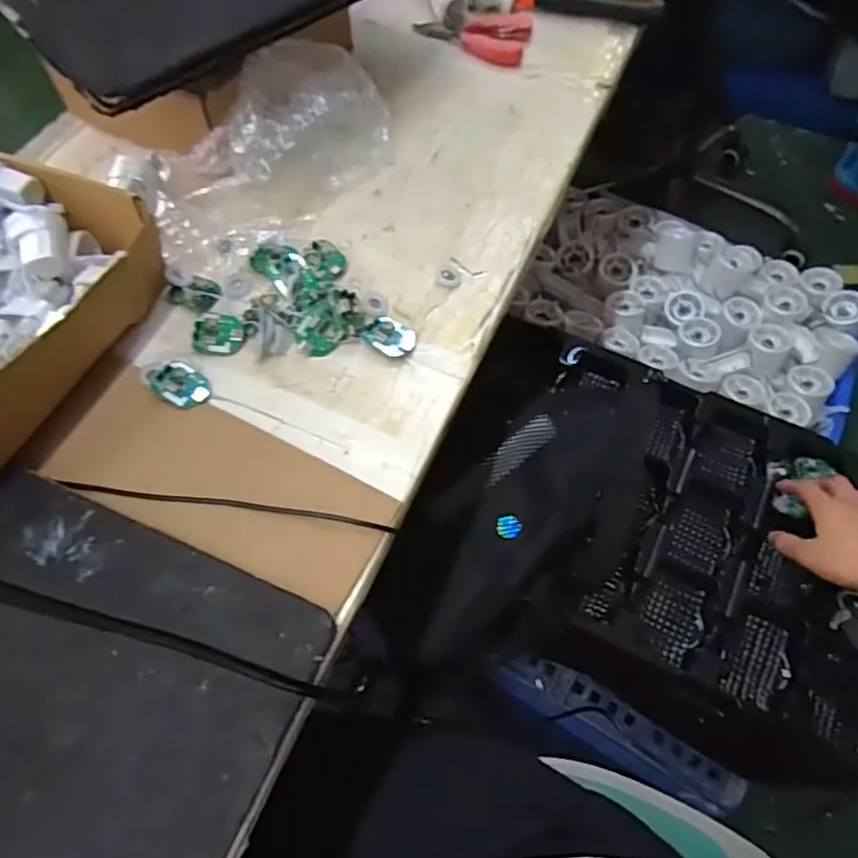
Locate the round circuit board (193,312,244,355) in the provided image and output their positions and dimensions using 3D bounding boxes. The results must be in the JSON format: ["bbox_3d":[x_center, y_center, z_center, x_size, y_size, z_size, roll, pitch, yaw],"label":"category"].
[{"bbox_3d":[-0.147,-0.067,0.445,0.034,0.011,0.031,0,61,0],"label":"round circuit board"}]

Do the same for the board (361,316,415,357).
[{"bbox_3d":[-0.027,-0.065,0.446,0.035,0.008,0.026,32,66,16],"label":"board"}]

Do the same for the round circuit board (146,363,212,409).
[{"bbox_3d":[-0.168,-0.031,0.423,0.041,0.008,0.030,37,67,18],"label":"round circuit board"}]

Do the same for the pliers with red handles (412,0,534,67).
[{"bbox_3d":[0.044,-0.391,0.618,0.109,0.020,0.073,16,62,8],"label":"pliers with red handles"}]

